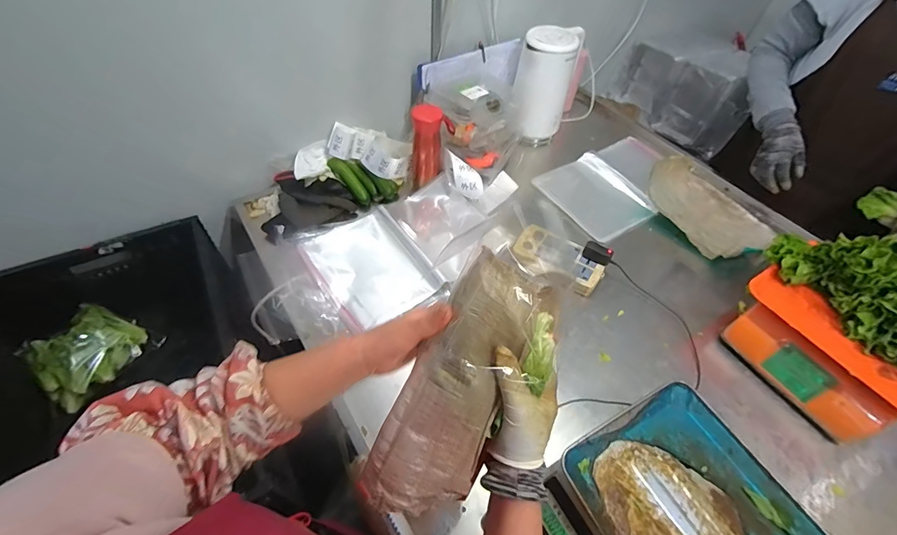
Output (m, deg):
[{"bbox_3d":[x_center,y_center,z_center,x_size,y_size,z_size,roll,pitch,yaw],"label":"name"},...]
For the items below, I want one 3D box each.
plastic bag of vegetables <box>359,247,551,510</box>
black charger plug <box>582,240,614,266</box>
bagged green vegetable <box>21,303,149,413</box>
[{"bbox_3d":[0.010,0.112,0.378,0.093,0.034,0.248,27,90,17],"label":"plastic bag of vegetables"},{"bbox_3d":[0.308,-0.030,0.830,0.057,0.039,0.023,31,56,19],"label":"black charger plug"},{"bbox_3d":[-0.727,0.171,0.802,0.065,0.140,0.179,-21,32,38],"label":"bagged green vegetable"}]

